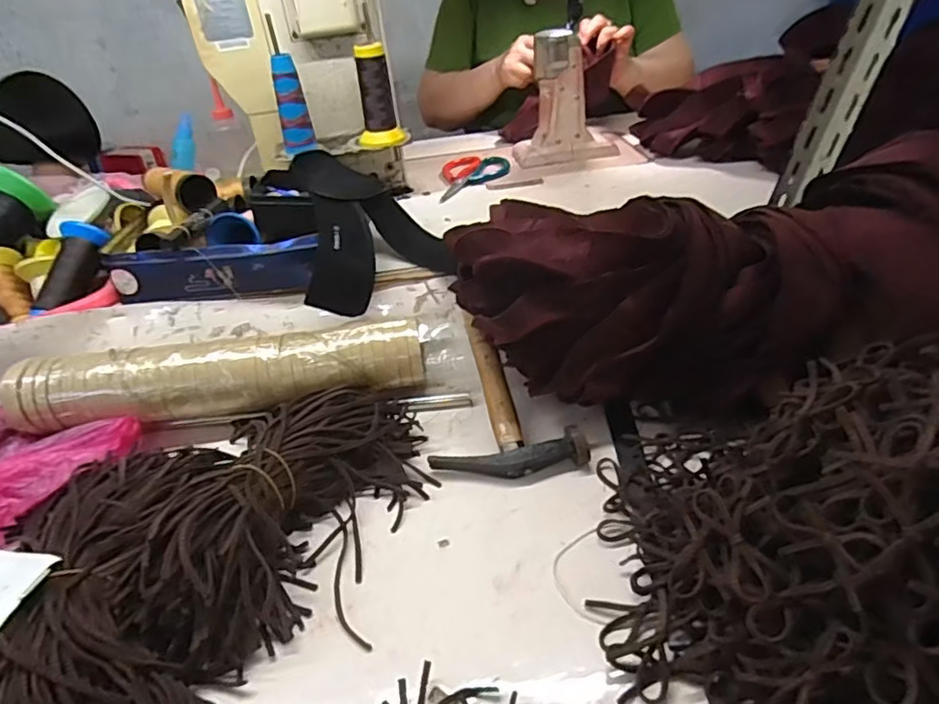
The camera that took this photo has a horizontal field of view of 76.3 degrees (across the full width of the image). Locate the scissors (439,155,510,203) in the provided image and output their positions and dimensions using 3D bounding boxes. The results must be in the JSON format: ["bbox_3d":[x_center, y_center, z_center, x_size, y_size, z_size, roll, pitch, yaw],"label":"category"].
[{"bbox_3d":[-0.005,-0.262,0.889,0.084,0.008,0.174,11,37,23],"label":"scissors"}]

